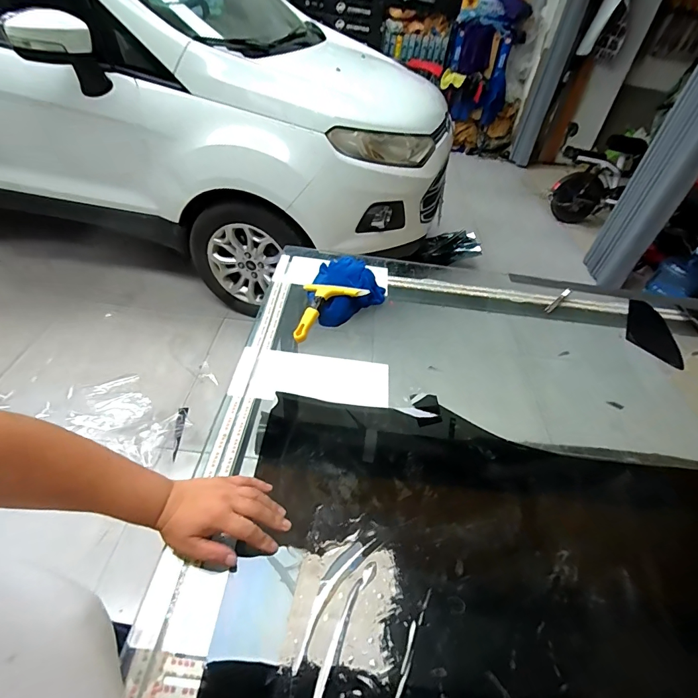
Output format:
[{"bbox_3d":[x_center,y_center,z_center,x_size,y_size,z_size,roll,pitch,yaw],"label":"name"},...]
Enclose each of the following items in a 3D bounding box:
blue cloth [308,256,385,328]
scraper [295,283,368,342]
[{"bbox_3d":[-0.019,-0.137,0.829,0.161,0.054,0.192,-14,47,-21],"label":"blue cloth"},{"bbox_3d":[-0.031,-0.079,0.750,0.128,0.057,0.141,5,43,-2],"label":"scraper"}]

